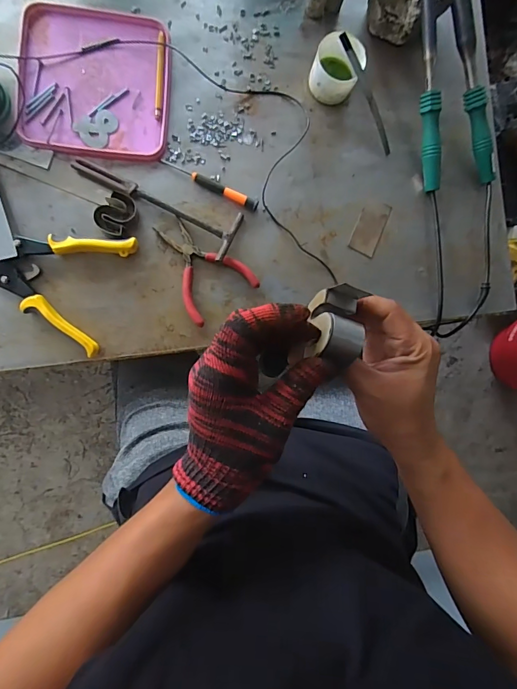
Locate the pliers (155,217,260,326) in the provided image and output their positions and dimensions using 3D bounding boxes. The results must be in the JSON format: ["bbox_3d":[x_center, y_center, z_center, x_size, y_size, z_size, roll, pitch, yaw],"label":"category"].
[{"bbox_3d":[-0.080,-0.106,0.530,0.100,0.017,0.135,-38,94,-8],"label":"pliers"}]

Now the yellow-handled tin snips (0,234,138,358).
[{"bbox_3d":[-0.271,-0.107,0.501,0.223,0.027,0.147,29,84,-6],"label":"yellow-handled tin snips"}]

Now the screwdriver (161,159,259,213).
[{"bbox_3d":[-0.065,-0.218,0.537,0.139,0.013,0.013,26,84,-7],"label":"screwdriver"}]

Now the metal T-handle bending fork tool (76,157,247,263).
[{"bbox_3d":[-0.130,-0.196,0.521,0.223,0.021,0.070,29,84,-6],"label":"metal T-handle bending fork tool"}]

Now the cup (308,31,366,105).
[{"bbox_3d":[0.104,-0.371,0.535,0.062,0.065,0.061,0,88,-9],"label":"cup"}]

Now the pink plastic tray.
[{"bbox_3d":[-0.212,-0.347,0.521,0.182,0.010,0.190,3,88,-8],"label":"pink plastic tray"}]

